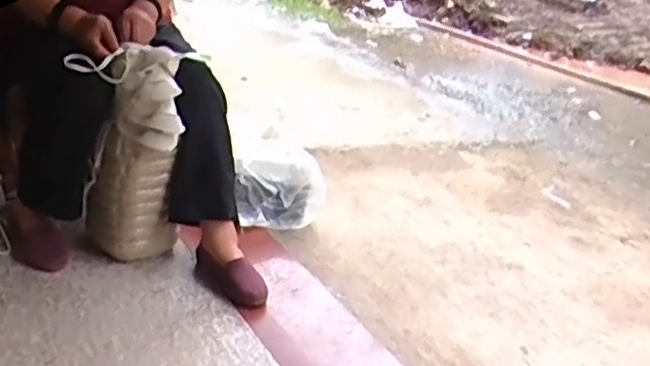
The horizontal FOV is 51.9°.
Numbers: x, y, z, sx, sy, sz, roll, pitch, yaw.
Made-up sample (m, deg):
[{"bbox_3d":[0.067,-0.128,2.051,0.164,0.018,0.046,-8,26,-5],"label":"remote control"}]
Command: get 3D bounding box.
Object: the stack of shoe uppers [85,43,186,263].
[{"bbox_3d":[-0.388,-0.037,1.364,0.177,0.444,0.117,-2,27,-20],"label":"stack of shoe uppers"}]

